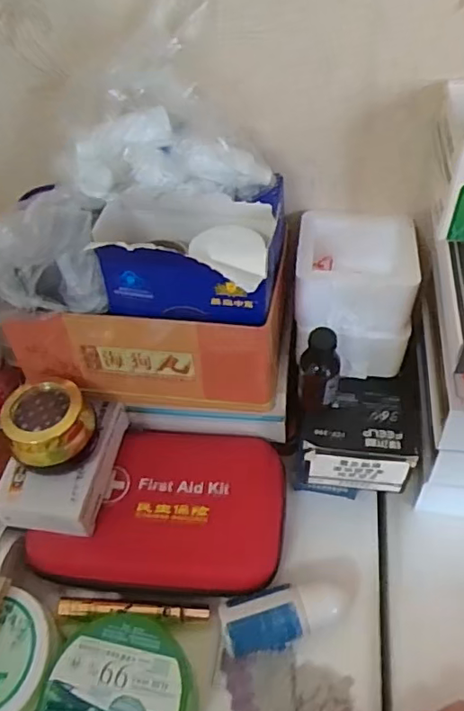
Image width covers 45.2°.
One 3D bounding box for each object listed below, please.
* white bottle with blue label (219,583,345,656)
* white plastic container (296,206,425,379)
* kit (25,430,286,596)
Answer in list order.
[{"bbox_3d":[0.038,0.193,0.417,0.097,0.035,0.039,-15,49,-6],"label":"white bottle with blue label"},{"bbox_3d":[0.100,-0.052,0.461,0.091,0.099,0.107,3,50,9],"label":"white plastic container"},{"bbox_3d":[-0.059,0.130,0.472,0.203,0.043,0.127,0,49,7],"label":"kit"}]

